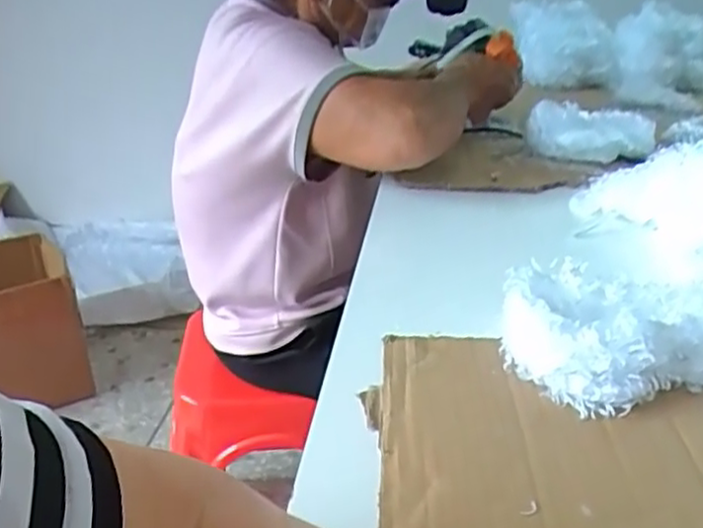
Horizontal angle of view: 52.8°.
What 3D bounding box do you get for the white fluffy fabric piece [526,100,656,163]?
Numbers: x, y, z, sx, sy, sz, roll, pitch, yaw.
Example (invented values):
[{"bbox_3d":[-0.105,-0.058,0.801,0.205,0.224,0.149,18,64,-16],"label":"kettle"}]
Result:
[{"bbox_3d":[0.276,-0.150,0.809,0.149,0.057,0.065,-3,26,-8],"label":"white fluffy fabric piece"}]

